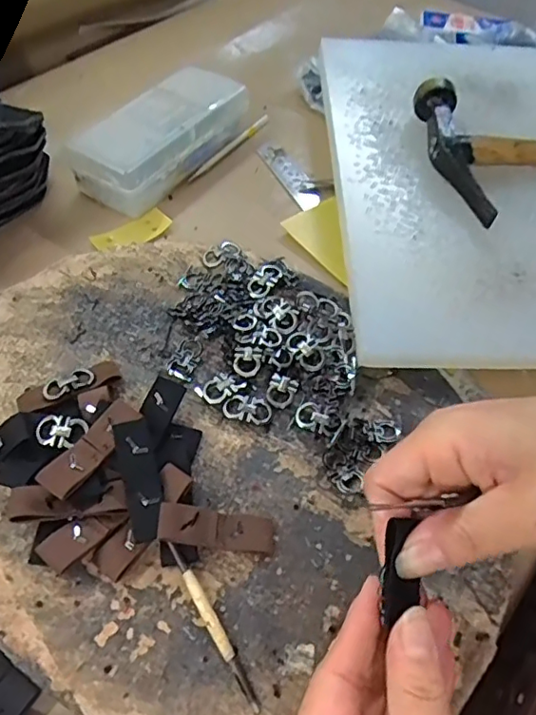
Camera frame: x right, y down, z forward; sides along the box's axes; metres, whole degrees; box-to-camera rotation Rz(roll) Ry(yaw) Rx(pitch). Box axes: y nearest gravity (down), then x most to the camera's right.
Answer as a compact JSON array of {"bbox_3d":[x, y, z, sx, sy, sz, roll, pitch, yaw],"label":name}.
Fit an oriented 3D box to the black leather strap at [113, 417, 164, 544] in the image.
[{"bbox_3d":[-0.067,0.063,0.299,0.019,0.005,0.065,-13,67,-10],"label":"black leather strap"}]

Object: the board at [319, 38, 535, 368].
[{"bbox_3d":[0.194,-0.159,0.460,0.275,0.027,0.381,1,54,-2],"label":"board"}]

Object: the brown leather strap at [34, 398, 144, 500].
[{"bbox_3d":[-0.096,0.049,0.307,0.021,0.009,0.061,29,58,17],"label":"brown leather strap"}]

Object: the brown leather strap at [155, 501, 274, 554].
[{"bbox_3d":[-0.026,0.089,0.296,0.061,0.007,0.020,15,51,-19],"label":"brown leather strap"}]

